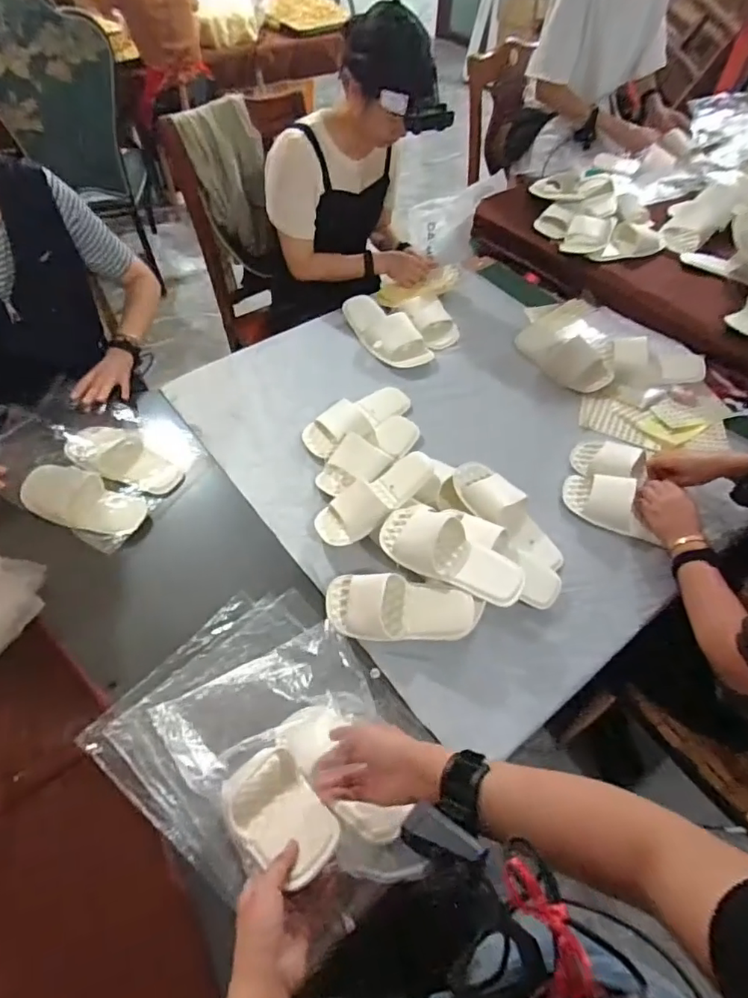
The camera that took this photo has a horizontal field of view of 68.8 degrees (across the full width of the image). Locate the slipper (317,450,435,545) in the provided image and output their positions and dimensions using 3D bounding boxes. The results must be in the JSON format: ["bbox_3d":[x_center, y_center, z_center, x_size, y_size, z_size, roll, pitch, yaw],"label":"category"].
[{"bbox_3d":[0.003,-0.016,0.927,0.237,0.066,0.105,-35,60,-11],"label":"slipper"}]

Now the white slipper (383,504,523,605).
[{"bbox_3d":[0.121,0.074,0.837,0.235,0.058,0.108,25,56,17],"label":"white slipper"}]

